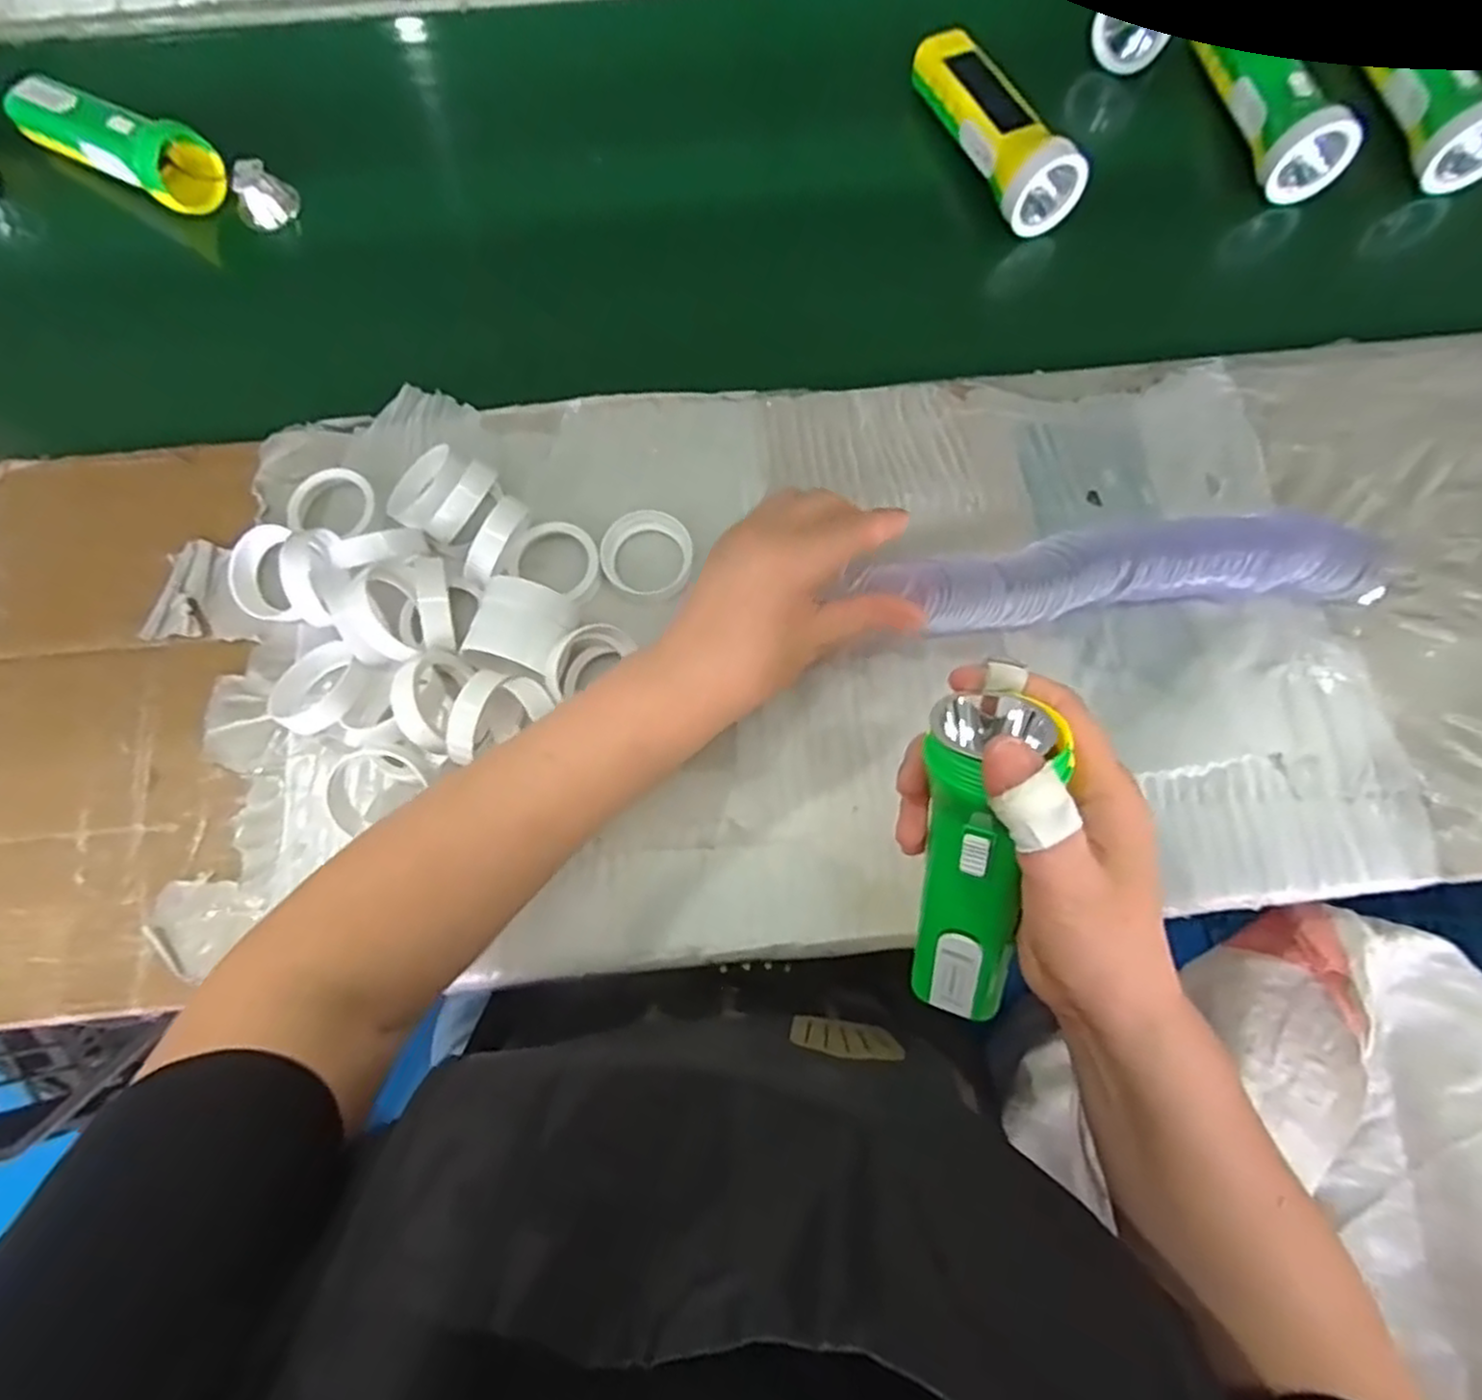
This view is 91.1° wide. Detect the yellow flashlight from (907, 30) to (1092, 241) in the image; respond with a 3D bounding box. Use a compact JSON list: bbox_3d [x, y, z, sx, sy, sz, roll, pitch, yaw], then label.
[{"bbox_3d":[0.177,-0.404,0.509,0.049,0.047,0.163,-20,74,-5],"label":"yellow flashlight"}]

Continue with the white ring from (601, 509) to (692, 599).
[{"bbox_3d":[-0.055,-0.088,0.429,0.051,0.016,0.048,0,73,0],"label":"white ring"}]

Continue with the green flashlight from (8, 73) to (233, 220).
[{"bbox_3d":[-0.444,-0.398,0.523,0.152,0.052,0.058,31,76,10],"label":"green flashlight"}]

